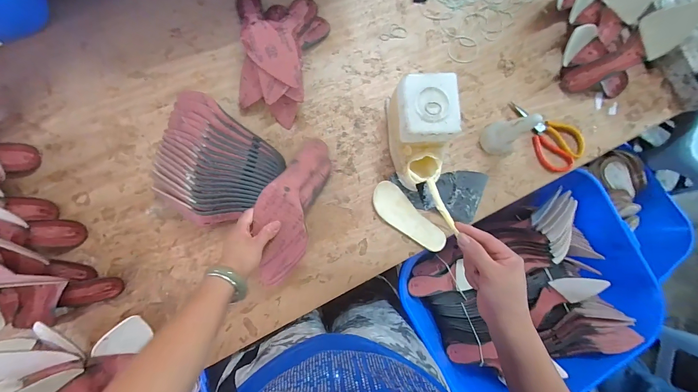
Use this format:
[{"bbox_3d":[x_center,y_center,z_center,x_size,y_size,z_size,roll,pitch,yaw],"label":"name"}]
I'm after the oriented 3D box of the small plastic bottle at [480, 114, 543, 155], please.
[{"bbox_3d":[0.322,-0.126,0.596,0.061,0.132,0.066,-20,87,-6],"label":"small plastic bottle"}]

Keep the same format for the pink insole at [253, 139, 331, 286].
[{"bbox_3d":[-0.108,0.012,0.560,0.093,0.078,0.283,18,73,-3],"label":"pink insole"}]

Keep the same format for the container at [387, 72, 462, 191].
[{"bbox_3d":[0.143,-0.116,0.583,0.108,0.122,0.197,-5,85,-5],"label":"container"}]

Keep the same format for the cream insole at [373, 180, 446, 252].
[{"bbox_3d":[0.120,0.049,0.623,0.182,0.016,0.062,45,83,1],"label":"cream insole"}]

